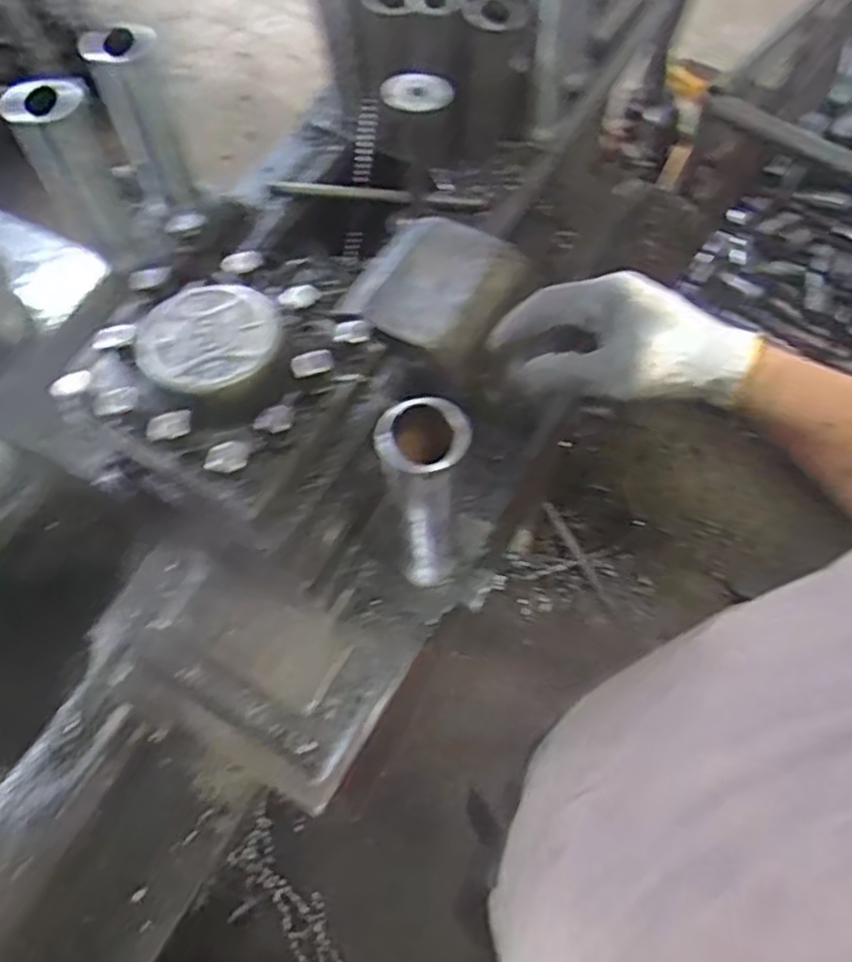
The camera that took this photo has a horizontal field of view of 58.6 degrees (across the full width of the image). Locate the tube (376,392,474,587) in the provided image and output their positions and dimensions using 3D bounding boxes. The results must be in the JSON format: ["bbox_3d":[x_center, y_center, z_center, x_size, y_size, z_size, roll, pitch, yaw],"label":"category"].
[{"bbox_3d":[-0.001,0.017,0.543,0.054,0.207,0.054,0,62,1],"label":"tube"}]

